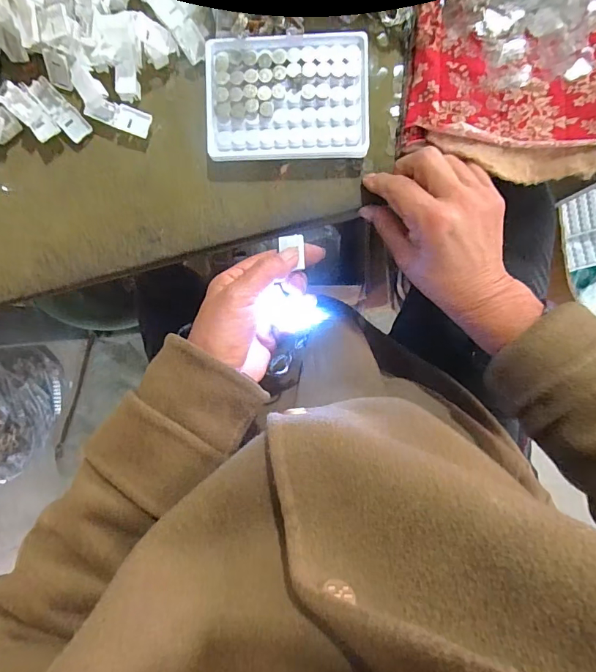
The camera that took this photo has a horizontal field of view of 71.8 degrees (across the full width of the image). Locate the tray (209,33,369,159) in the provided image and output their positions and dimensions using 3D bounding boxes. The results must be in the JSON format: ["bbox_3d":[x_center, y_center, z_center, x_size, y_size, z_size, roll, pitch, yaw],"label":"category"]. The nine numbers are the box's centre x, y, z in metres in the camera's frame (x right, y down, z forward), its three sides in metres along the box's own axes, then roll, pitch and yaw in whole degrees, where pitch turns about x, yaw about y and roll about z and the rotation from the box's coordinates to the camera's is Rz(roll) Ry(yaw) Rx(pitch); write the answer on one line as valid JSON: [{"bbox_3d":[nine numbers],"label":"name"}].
[{"bbox_3d":[-0.009,-0.192,0.331,0.128,0.012,0.092,0,92,2],"label":"tray"}]

